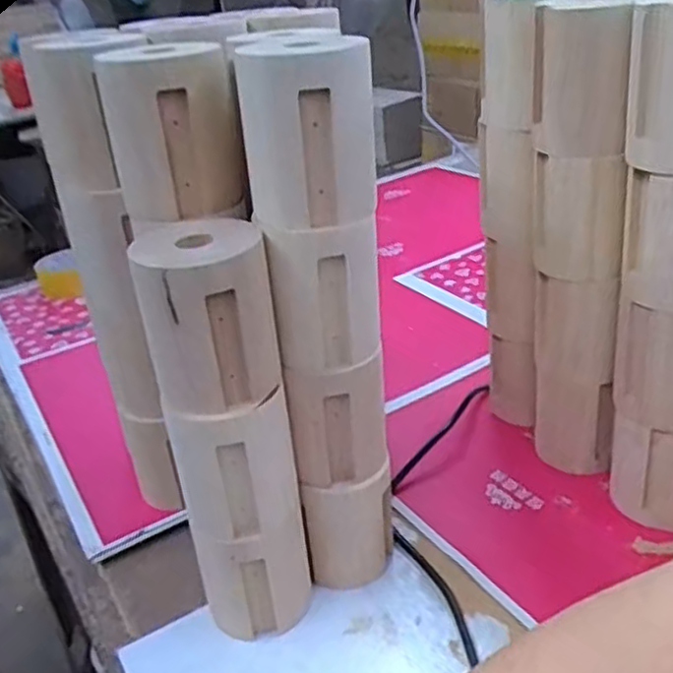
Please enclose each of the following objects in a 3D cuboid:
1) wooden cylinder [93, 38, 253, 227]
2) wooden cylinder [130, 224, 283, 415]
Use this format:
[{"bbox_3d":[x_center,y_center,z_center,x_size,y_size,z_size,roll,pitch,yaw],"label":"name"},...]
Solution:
[{"bbox_3d":[-0.106,-0.133,0.468,0.083,0.101,0.073,-11,29,-6],"label":"wooden cylinder"},{"bbox_3d":[-0.082,-0.011,0.449,0.081,0.100,0.073,-11,29,-8],"label":"wooden cylinder"}]

